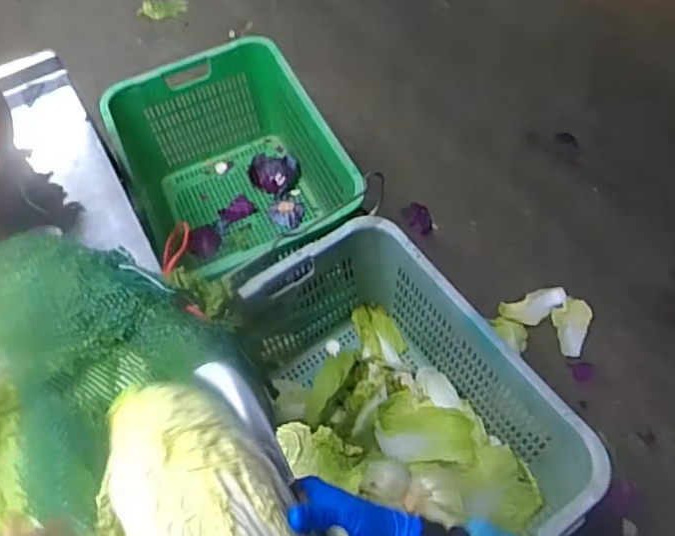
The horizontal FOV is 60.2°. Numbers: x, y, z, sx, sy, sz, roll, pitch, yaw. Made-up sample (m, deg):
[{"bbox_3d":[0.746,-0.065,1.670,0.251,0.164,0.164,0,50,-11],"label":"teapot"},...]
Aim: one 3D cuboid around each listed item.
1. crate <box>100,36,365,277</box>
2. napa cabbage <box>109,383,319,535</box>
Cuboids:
[{"bbox_3d":[-0.228,-0.193,1.374,0.418,0.335,0.644,-24,59,-10],"label":"crate"},{"bbox_3d":[-0.089,0.166,0.390,0.117,0.082,0.200,-28,78,-21],"label":"napa cabbage"}]

